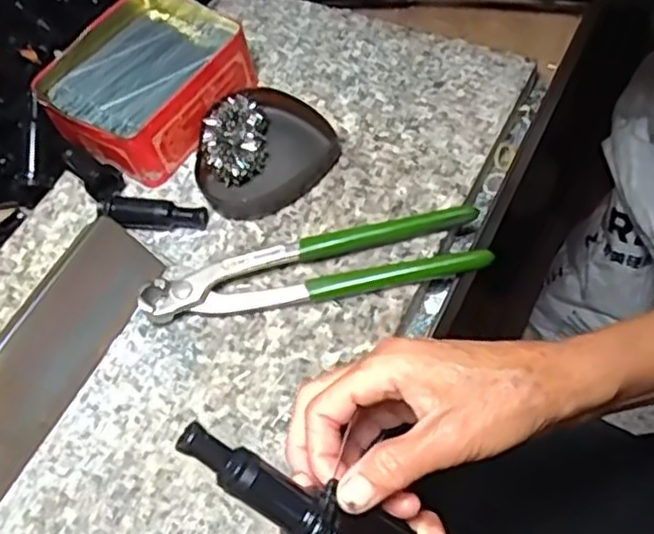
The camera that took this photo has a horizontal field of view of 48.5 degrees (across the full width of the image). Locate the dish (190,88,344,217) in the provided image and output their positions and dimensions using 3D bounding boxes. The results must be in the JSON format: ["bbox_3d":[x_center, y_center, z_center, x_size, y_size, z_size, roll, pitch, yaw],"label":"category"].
[{"bbox_3d":[-0.047,-0.076,0.475,0.084,0.019,0.089,-3,59,5],"label":"dish"}]

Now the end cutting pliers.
[{"bbox_3d":[-0.009,0.000,0.429,0.198,0.017,0.042,-10,59,1],"label":"end cutting pliers"}]

